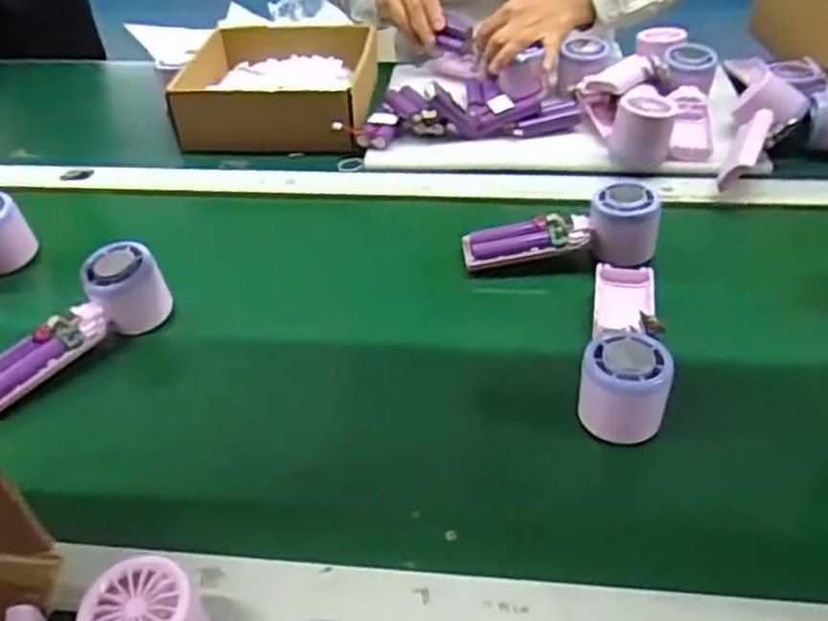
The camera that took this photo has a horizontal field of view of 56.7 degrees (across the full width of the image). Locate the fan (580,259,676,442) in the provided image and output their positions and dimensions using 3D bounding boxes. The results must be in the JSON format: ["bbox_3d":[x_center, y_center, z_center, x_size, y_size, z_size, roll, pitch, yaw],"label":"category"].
[{"bbox_3d":[0.149,0.014,0.551,0.054,0.046,0.168,6,42,9],"label":"fan"}]

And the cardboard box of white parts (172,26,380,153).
[{"bbox_3d":[-0.158,-0.262,0.887,0.202,0.059,0.224,0,41,3],"label":"cardboard box of white parts"}]

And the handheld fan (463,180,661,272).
[{"bbox_3d":[0.124,-0.071,0.652,0.158,0.052,0.050,-3,41,-1],"label":"handheld fan"}]

